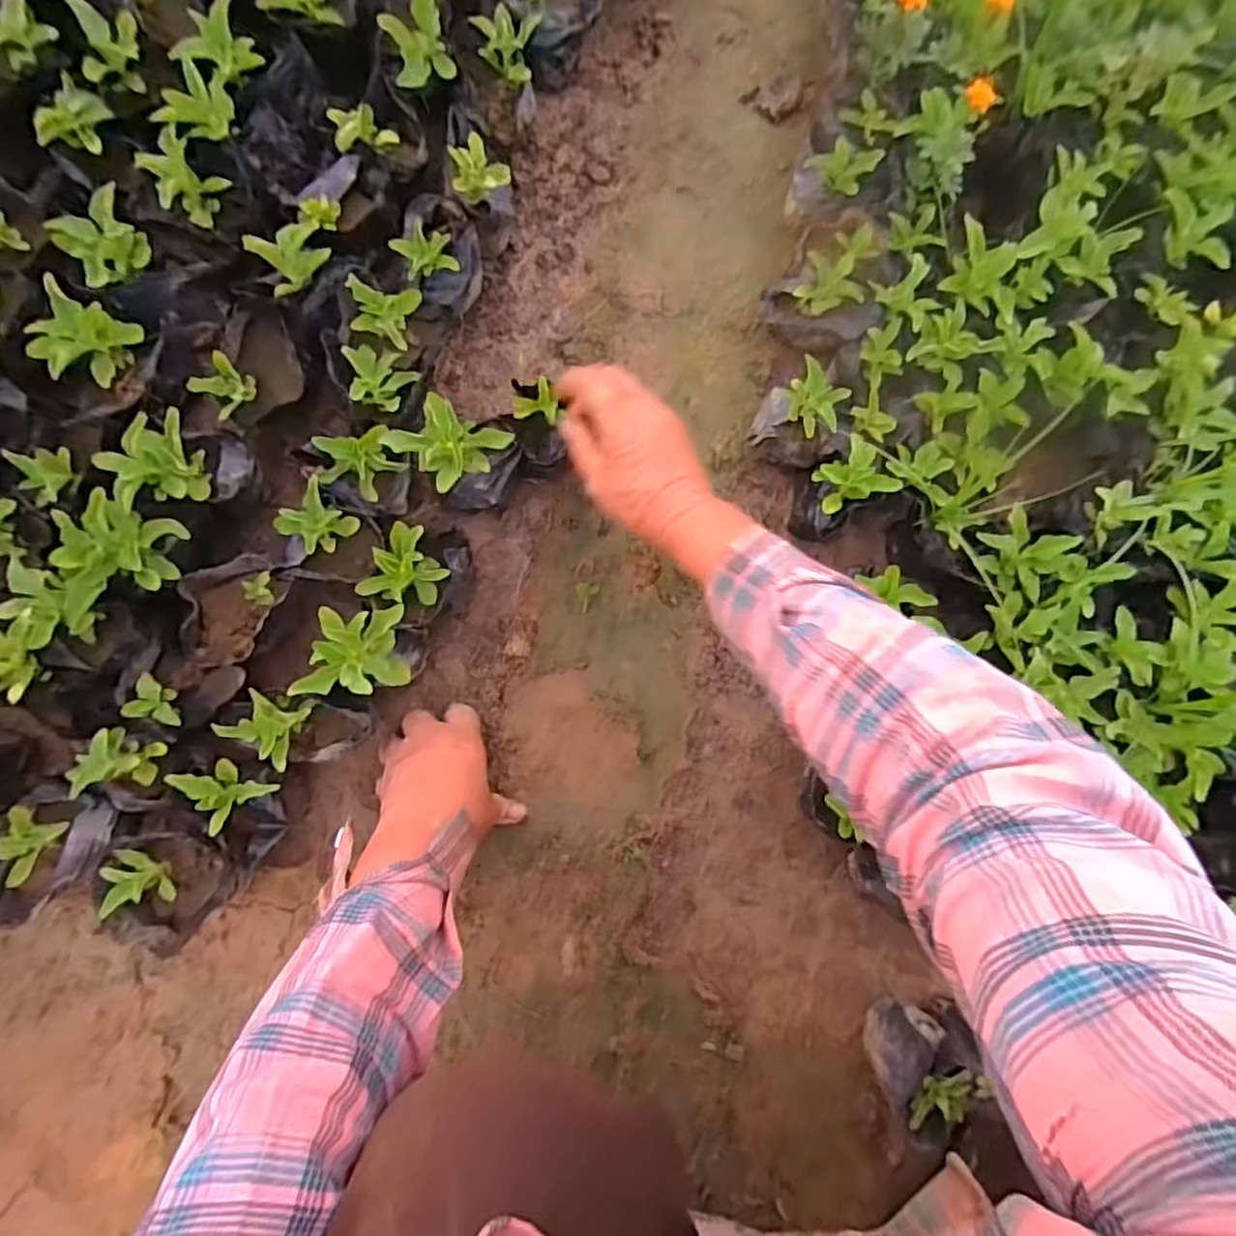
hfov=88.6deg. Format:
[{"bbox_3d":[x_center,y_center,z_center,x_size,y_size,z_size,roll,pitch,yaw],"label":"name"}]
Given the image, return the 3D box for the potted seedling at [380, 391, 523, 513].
[{"bbox_3d":[-0.121,-0.125,0.494,0.073,0.103,0.071,41,81,-3],"label":"potted seedling"}]

